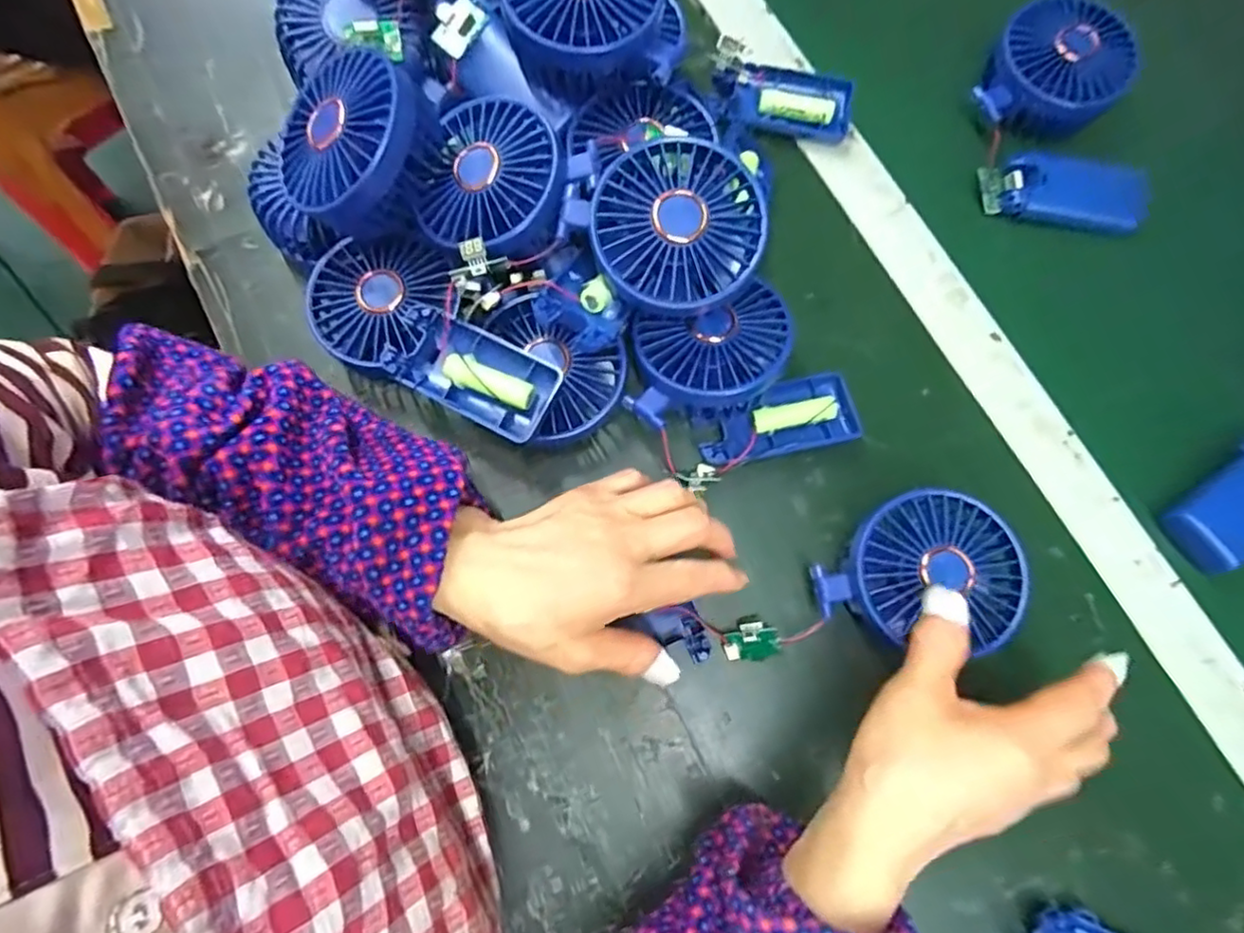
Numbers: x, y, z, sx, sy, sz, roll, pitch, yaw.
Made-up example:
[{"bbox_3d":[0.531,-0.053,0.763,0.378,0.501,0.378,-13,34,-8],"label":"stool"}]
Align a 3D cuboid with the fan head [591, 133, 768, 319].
[{"bbox_3d":[0.028,-0.121,0.323,0.087,0.037,0.087,0,87,-2],"label":"fan head"}]

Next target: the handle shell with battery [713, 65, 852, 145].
[{"bbox_3d":[0.108,-0.243,0.423,0.090,0.014,0.042,9,77,1],"label":"handle shell with battery"}]

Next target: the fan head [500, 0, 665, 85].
[{"bbox_3d":[-0.022,-0.255,0.352,0.084,0.043,0.081,-6,77,-2],"label":"fan head"}]

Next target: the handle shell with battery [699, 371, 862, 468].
[{"bbox_3d":[0.091,-0.027,0.375,0.093,0.023,0.044,-12,78,-4],"label":"handle shell with battery"}]

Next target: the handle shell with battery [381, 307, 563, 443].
[{"bbox_3d":[-0.081,-0.051,0.338,0.092,0.018,0.044,28,78,5],"label":"handle shell with battery"}]

